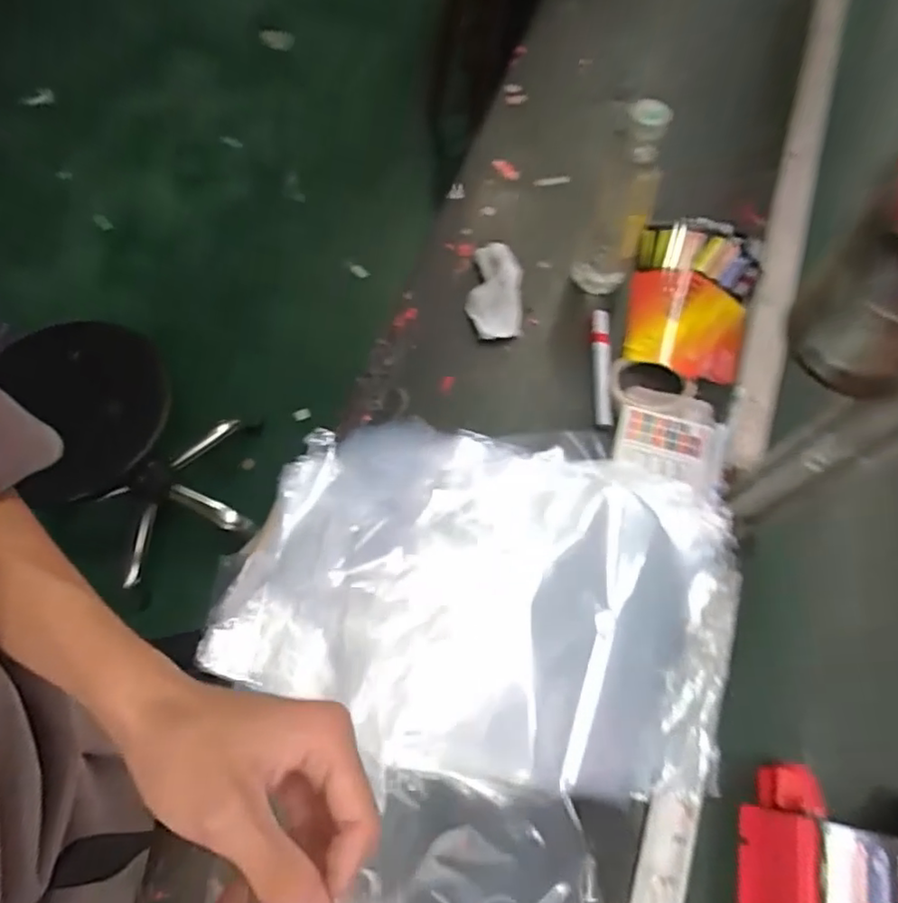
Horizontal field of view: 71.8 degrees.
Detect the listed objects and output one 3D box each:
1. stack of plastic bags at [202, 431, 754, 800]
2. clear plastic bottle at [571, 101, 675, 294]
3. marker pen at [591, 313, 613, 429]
[{"bbox_3d":[0.031,0.137,0.572,0.467,0.059,0.310,5,67,0],"label":"stack of plastic bags"},{"bbox_3d":[0.175,-0.246,0.634,0.063,0.214,0.056,23,69,8],"label":"clear plastic bottle"},{"bbox_3d":[0.169,-0.094,0.683,0.017,0.016,0.143,4,67,0],"label":"marker pen"}]

